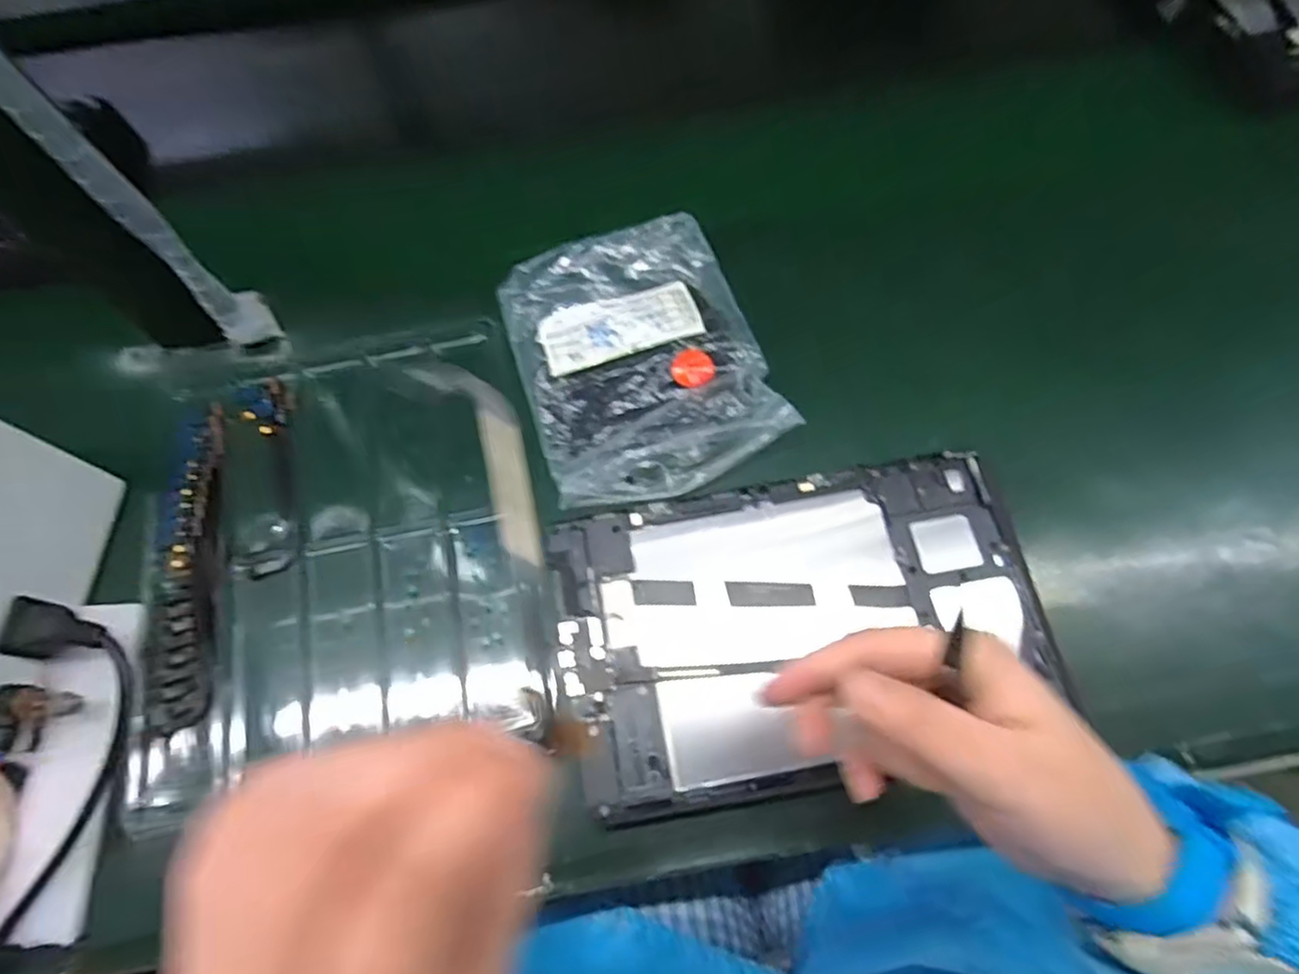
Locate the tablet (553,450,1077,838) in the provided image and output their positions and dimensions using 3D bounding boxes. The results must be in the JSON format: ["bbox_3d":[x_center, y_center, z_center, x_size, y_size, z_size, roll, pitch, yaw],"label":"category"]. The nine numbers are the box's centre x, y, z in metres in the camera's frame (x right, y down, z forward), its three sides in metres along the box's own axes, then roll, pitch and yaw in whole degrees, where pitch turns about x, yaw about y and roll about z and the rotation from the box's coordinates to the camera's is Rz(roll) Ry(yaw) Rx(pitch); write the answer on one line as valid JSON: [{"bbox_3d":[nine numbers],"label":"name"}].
[{"bbox_3d":[0.077,0.068,0.349,0.238,0.015,0.149,-11,72,-2],"label":"tablet"}]

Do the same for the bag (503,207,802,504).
[{"bbox_3d":[-0.006,-0.080,0.419,0.142,0.032,0.170,-20,68,-4],"label":"bag"}]

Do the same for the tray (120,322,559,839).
[{"bbox_3d":[-0.180,0.026,0.405,0.221,0.025,0.261,-10,68,0],"label":"tray"}]

